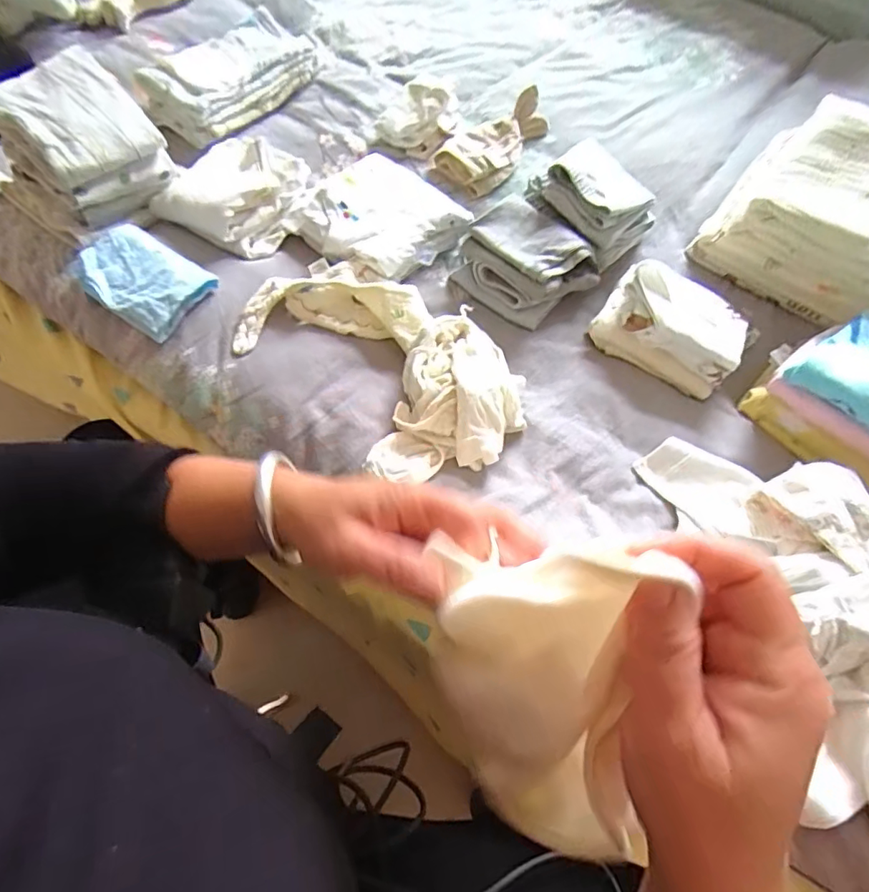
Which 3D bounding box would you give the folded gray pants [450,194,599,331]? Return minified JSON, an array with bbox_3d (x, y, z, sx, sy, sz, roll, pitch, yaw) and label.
[{"bbox_3d":[0.105,-0.213,0.613,0.134,0.057,0.121,42,68,16],"label":"folded gray pants"}]

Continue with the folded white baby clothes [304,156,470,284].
[{"bbox_3d":[-0.061,-0.265,0.610,0.162,0.034,0.153,2,63,-4],"label":"folded white baby clothes"}]

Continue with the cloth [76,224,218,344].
[{"bbox_3d":[-0.299,-0.171,0.540,0.128,0.030,0.082,32,65,11],"label":"cloth"}]

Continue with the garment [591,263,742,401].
[{"bbox_3d":[0.269,-0.137,0.596,0.155,0.063,0.095,34,66,12],"label":"garment"}]

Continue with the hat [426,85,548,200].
[{"bbox_3d":[0.080,-0.407,0.698,0.087,0.043,0.195,37,66,14],"label":"hat"}]

